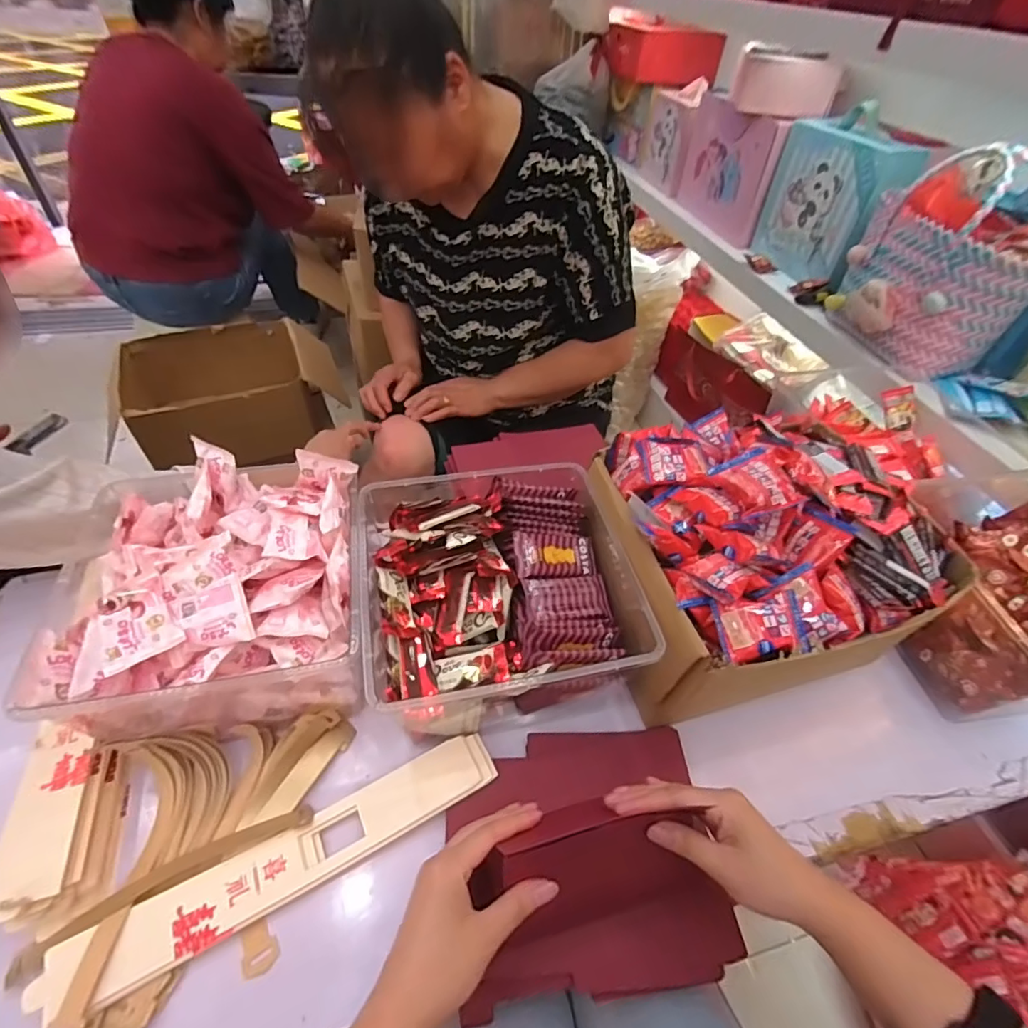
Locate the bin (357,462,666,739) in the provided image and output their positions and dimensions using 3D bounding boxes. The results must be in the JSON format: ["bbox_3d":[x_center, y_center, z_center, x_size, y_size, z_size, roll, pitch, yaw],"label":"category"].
[{"bbox_3d":[-0.019,0.089,0.542,0.255,0.140,0.249,-5,48,-9],"label":"bin"}]

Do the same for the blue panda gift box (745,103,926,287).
[{"bbox_3d":[0.638,-0.630,1.029,0.093,0.269,0.266,-11,50,-14],"label":"blue panda gift box"}]

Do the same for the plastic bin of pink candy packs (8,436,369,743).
[{"bbox_3d":[-0.277,0.061,0.499,0.242,0.133,0.240,-8,49,-12],"label":"plastic bin of pink candy packs"}]

